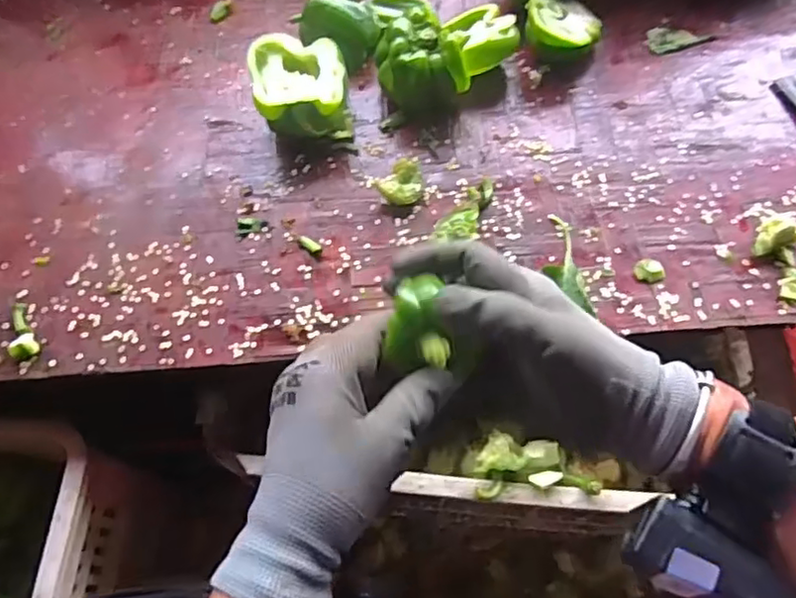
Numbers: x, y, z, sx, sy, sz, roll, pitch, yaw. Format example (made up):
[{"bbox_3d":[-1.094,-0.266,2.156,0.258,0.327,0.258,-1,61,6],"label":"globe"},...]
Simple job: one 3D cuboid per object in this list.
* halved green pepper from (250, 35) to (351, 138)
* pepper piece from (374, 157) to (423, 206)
[{"bbox_3d":[-0.087,-0.190,0.571,0.080,0.058,0.097,-9,65,-2],"label":"halved green pepper"},{"bbox_3d":[0.005,-0.101,0.546,0.043,0.016,0.036,-40,69,-15],"label":"pepper piece"}]

